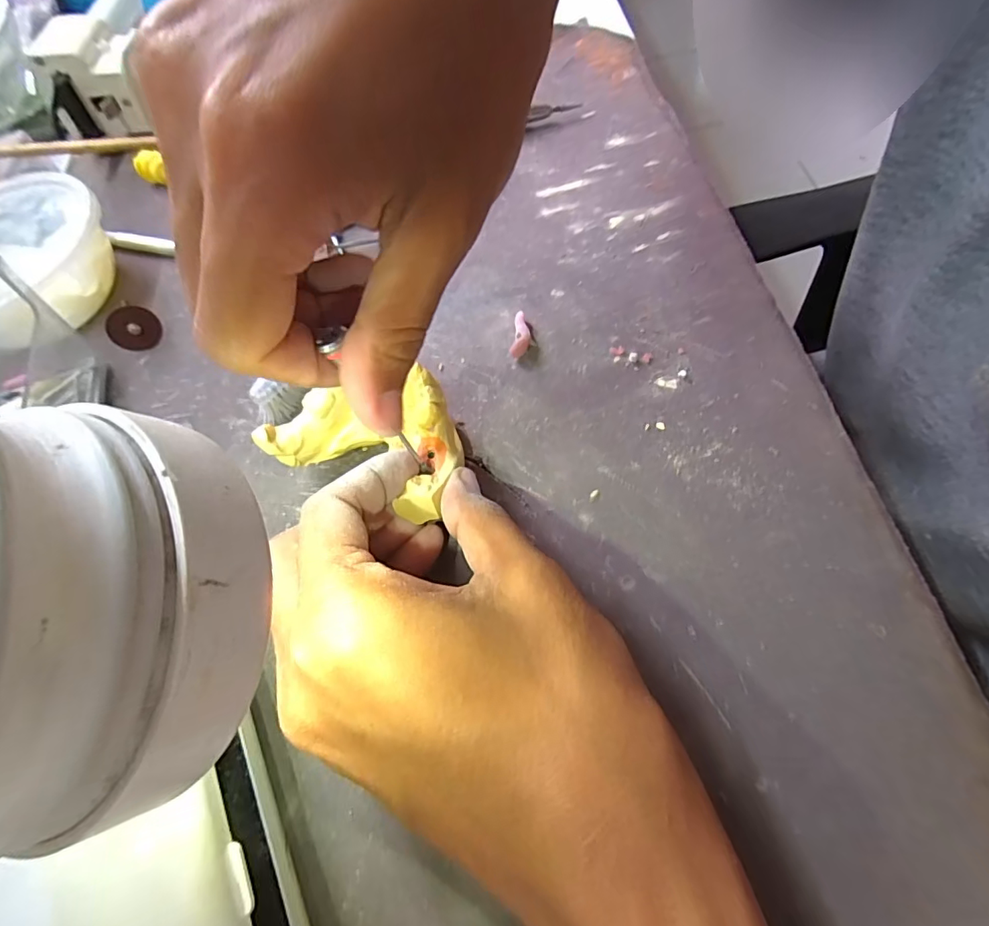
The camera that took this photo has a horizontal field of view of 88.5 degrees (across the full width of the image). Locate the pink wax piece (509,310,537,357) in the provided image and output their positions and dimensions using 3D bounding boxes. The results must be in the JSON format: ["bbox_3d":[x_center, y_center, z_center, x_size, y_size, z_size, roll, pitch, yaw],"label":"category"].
[{"bbox_3d":[0.013,-0.057,0.227,0.010,0.008,0.022,5,64,11],"label":"pink wax piece"}]

